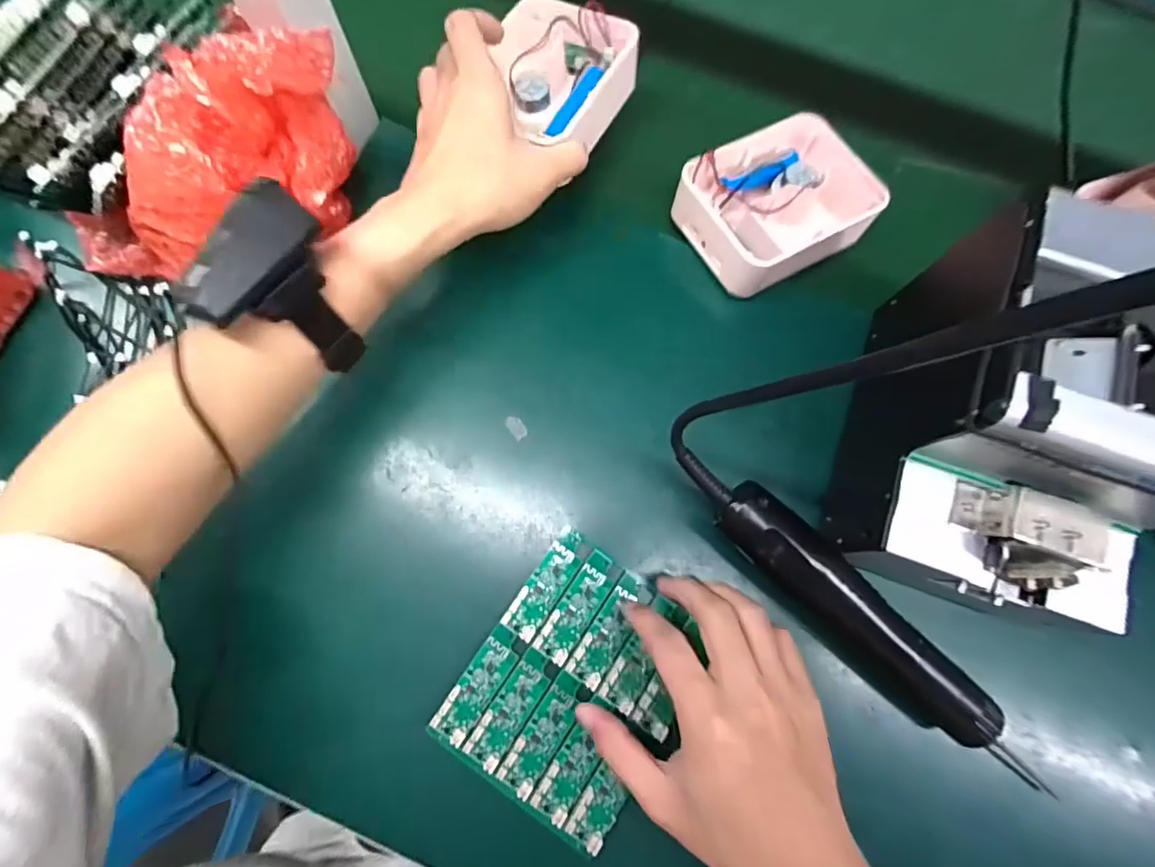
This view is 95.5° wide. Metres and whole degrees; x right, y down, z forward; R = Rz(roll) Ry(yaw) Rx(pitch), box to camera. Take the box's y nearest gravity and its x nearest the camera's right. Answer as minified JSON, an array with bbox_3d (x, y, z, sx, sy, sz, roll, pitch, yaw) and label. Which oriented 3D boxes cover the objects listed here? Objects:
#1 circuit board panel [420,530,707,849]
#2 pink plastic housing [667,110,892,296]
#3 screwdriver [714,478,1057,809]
[{"bbox_3d":[0.002,0.151,0.320,0.119,0.007,0.141,34,77,7],"label":"circuit board panel"},{"bbox_3d":[0.149,-0.169,0.385,0.131,0.040,0.113,-28,78,-8],"label":"pink plastic housing"},{"bbox_3d":[0.168,0.112,0.298,0.214,0.032,0.042,43,78,9],"label":"screwdriver"}]

